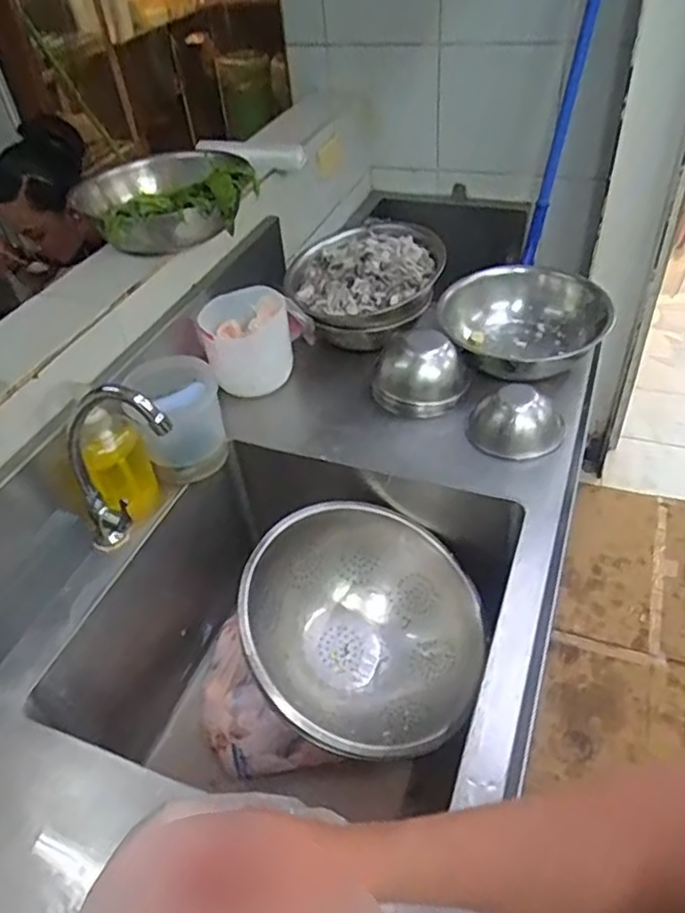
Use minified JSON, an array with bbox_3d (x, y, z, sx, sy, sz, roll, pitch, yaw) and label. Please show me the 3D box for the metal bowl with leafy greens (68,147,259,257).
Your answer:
[{"bbox_3d":[-0.301,-0.455,1.118,0.278,0.087,0.312,-3,43,4],"label":"metal bowl with leafy greens"}]

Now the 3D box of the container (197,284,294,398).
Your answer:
[{"bbox_3d":[-0.167,-0.204,1.173,0.152,0.142,0.157,-16,44,-11],"label":"container"}]

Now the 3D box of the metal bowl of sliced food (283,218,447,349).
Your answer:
[{"bbox_3d":[0.043,-0.334,1.279,0.292,0.135,0.300,-3,43,3],"label":"metal bowl of sliced food"}]

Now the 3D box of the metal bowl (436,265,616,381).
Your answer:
[{"bbox_3d":[0.325,-0.239,1.207,0.282,0.112,0.282,-3,43,3],"label":"metal bowl"}]

